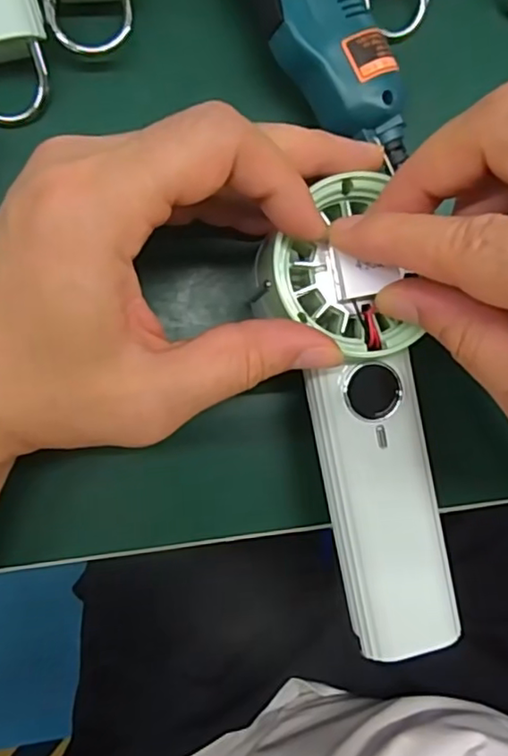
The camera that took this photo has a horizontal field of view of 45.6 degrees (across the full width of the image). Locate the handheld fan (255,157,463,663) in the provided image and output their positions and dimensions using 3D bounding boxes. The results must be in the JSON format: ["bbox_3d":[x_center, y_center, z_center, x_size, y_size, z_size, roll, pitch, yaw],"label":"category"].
[{"bbox_3d":[0.039,0.019,0.222,0.049,0.024,0.170,-16,99,-7],"label":"handheld fan"}]

